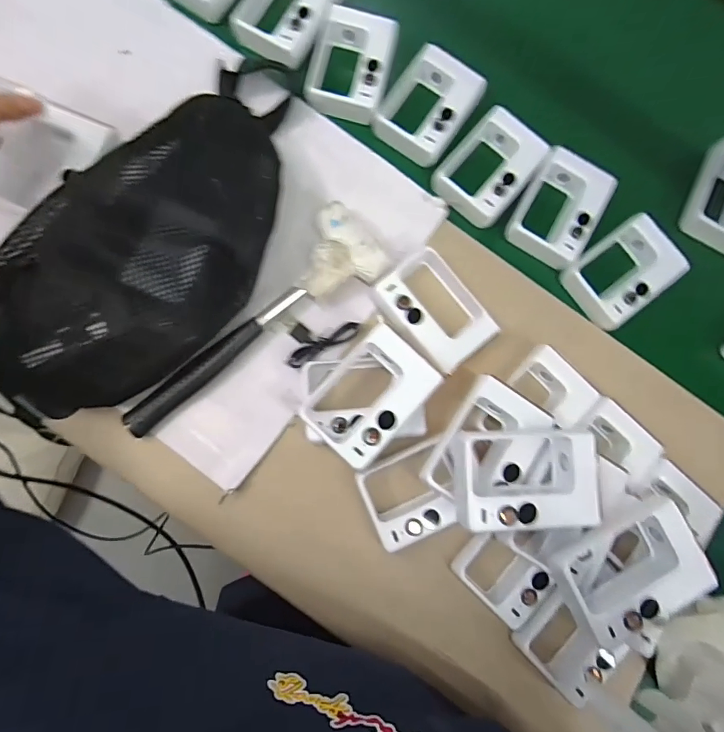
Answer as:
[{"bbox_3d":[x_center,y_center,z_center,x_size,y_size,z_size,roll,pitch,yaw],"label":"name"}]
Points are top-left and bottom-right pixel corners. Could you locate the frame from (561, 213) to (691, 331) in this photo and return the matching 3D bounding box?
[{"bbox_3d":[0.237,-0.085,0.410,0.094,0.033,0.069,-37,87,-8],"label":"frame"}]

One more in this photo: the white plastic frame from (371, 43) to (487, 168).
[{"bbox_3d":[0.058,-0.242,0.416,0.080,0.020,0.101,35,81,3],"label":"white plastic frame"}]

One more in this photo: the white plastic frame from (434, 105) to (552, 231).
[{"bbox_3d":[0.118,-0.182,0.413,0.073,0.017,0.102,38,81,1],"label":"white plastic frame"}]

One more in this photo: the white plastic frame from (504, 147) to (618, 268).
[{"bbox_3d":[0.182,-0.146,0.418,0.071,0.027,0.099,31,81,0],"label":"white plastic frame"}]

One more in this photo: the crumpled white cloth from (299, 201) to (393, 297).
[{"bbox_3d":[-0.020,-0.098,0.381,0.068,0.035,0.071,-19,84,-7],"label":"crumpled white cloth"}]

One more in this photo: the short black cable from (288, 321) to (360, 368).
[{"bbox_3d":[-0.036,-0.026,0.380,0.065,0.013,0.032,-30,86,-8],"label":"short black cable"}]

